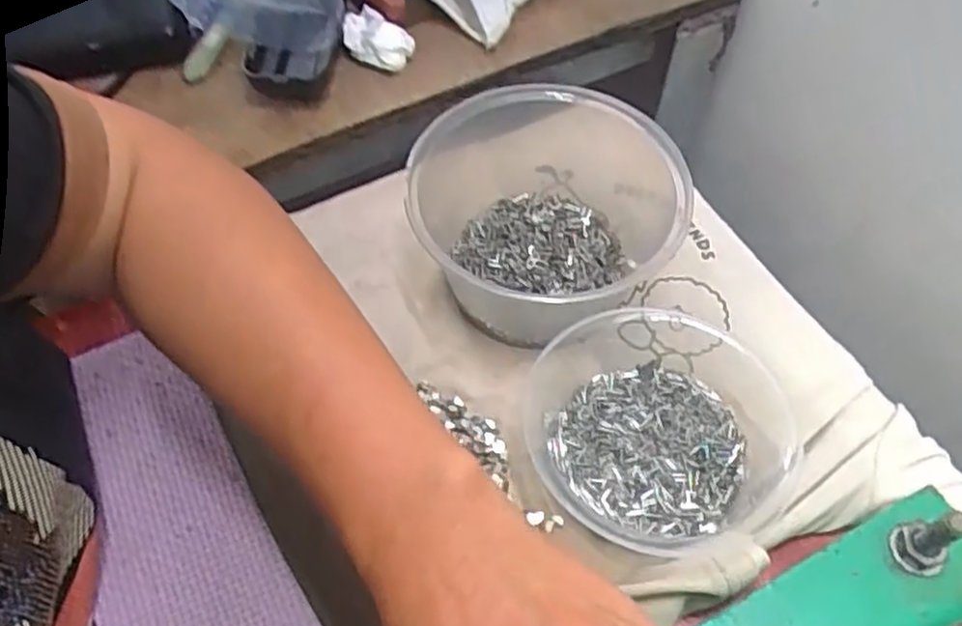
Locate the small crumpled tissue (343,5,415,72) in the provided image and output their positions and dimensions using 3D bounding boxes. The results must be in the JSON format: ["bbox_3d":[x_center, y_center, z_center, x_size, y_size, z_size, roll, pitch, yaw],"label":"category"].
[{"bbox_3d":[-0.065,-0.170,0.473,0.046,0.021,0.026,18,60,12],"label":"small crumpled tissue"}]

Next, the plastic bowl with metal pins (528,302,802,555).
[{"bbox_3d":[0.087,0.055,0.383,0.133,0.044,0.131,-1,58,1],"label":"plastic bowl with metal pins"}]

